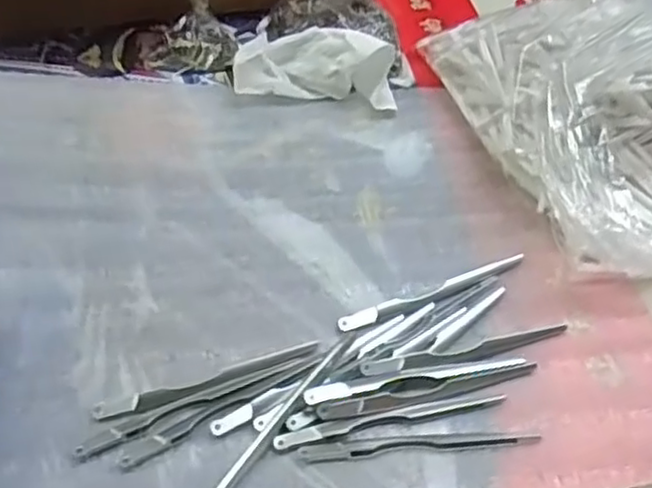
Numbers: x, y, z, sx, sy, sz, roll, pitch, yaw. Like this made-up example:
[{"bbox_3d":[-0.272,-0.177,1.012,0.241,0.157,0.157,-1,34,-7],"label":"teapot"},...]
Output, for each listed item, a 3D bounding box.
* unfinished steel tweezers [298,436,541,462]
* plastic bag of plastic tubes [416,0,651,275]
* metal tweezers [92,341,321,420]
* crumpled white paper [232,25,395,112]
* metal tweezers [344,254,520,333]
[{"bbox_3d":[0.040,0.086,0.289,0.101,0.005,0.007,-2,53,-3],"label":"unfinished steel tweezers"},{"bbox_3d":[0.154,-0.080,0.368,0.132,0.077,0.211,-19,56,-15],"label":"plastic bag of plastic tubes"},{"bbox_3d":[-0.052,0.061,0.308,0.103,0.004,0.010,-16,55,-13],"label":"metal tweezers"},{"bbox_3d":[-0.006,-0.109,0.414,0.098,0.040,0.046,0,53,-2],"label":"crumpled white paper"},{"bbox_3d":[0.055,0.024,0.338,0.102,0.004,0.010,-18,56,-15],"label":"metal tweezers"}]

